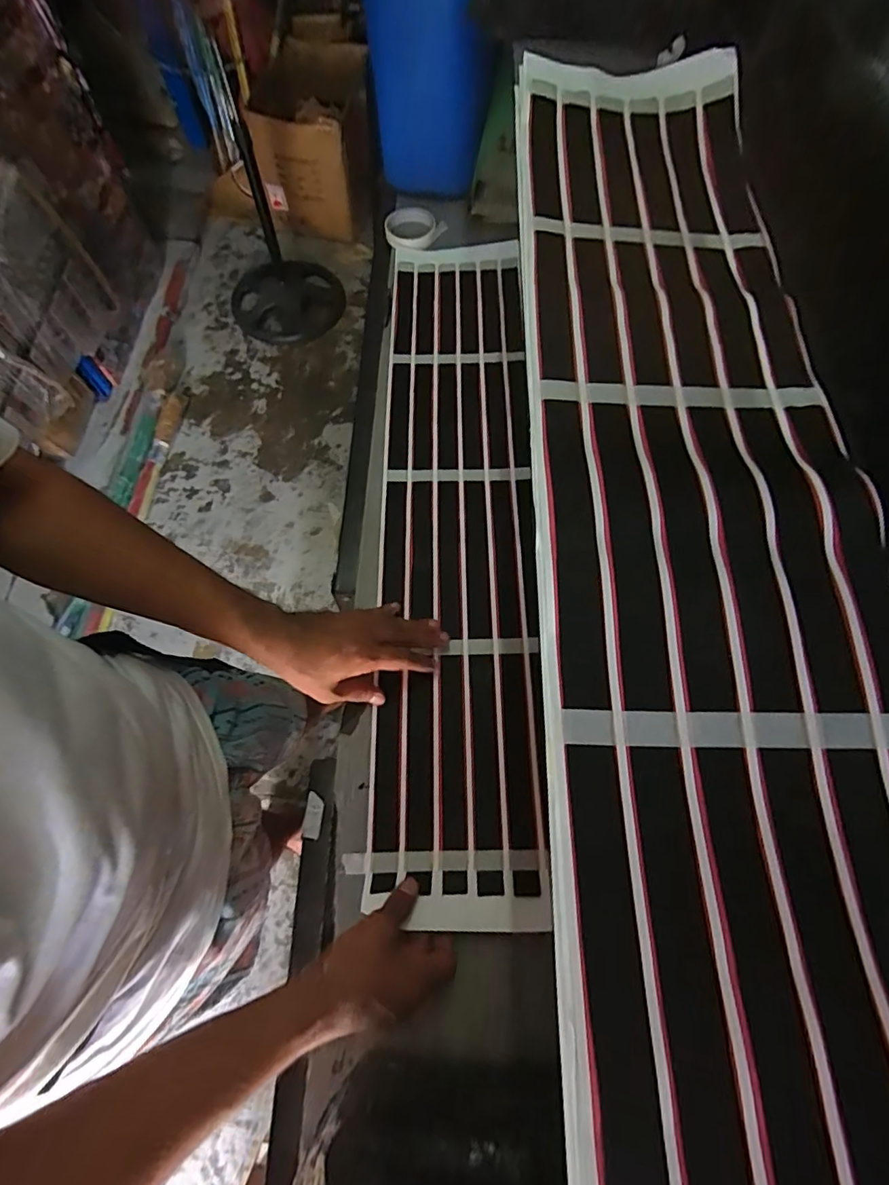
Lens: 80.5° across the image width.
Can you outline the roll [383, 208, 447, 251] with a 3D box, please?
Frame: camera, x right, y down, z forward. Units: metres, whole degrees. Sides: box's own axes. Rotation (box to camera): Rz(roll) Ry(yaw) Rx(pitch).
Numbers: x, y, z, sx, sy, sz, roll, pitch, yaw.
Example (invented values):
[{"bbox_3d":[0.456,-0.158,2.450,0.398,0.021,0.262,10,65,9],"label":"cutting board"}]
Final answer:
[{"bbox_3d":[-0.061,-0.640,0.920,0.098,0.022,0.107,0,67,0],"label":"roll"}]

